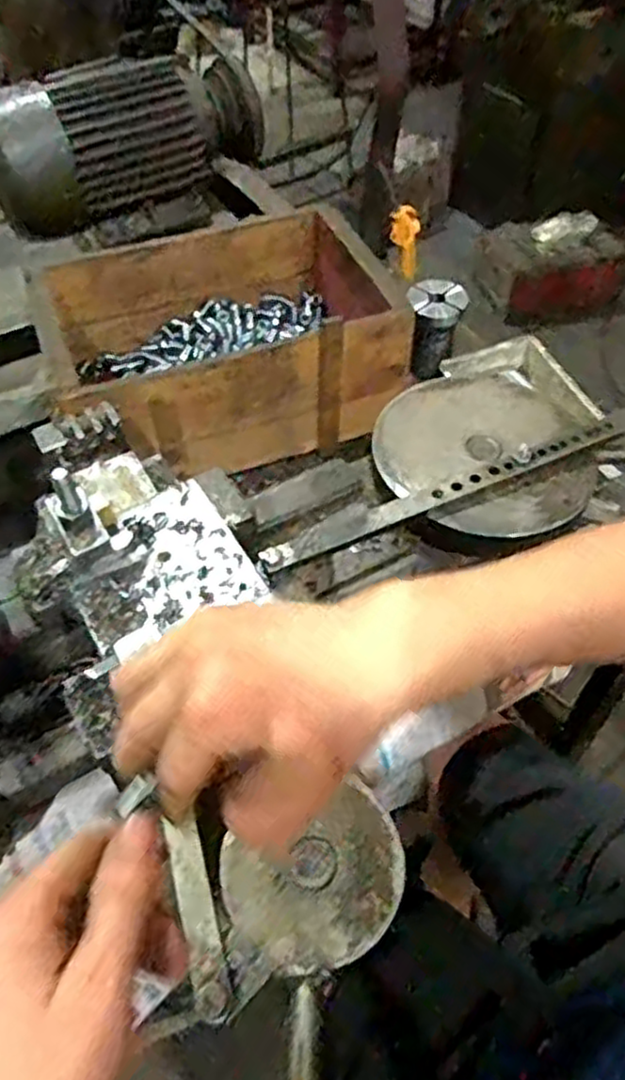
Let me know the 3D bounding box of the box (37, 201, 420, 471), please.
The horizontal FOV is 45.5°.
[{"bbox_3d":[-0.096,-0.213,0.808,0.344,0.135,0.255,-16,53,-11],"label":"box"}]

